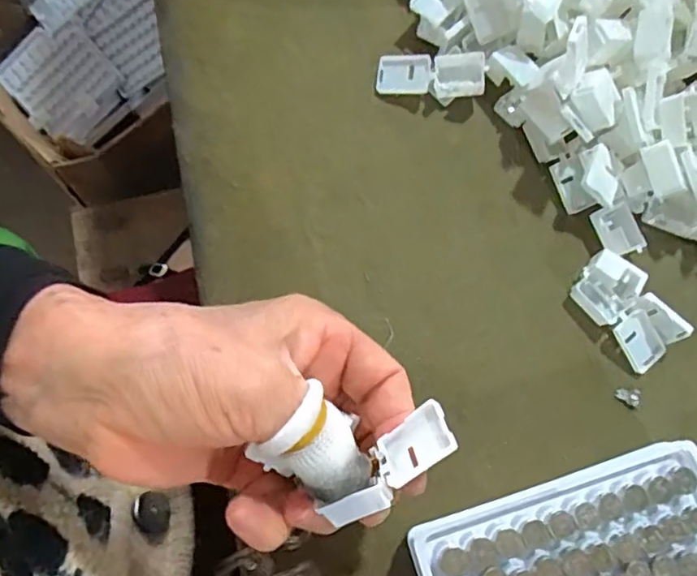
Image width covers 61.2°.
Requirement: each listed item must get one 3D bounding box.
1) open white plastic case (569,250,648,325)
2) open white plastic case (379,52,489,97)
[{"bbox_3d":[0.126,0.000,0.289,0.027,0.014,0.028,41,78,5],"label":"open white plastic case"},{"bbox_3d":[0.043,-0.111,0.307,0.055,0.011,0.021,3,99,5],"label":"open white plastic case"}]

